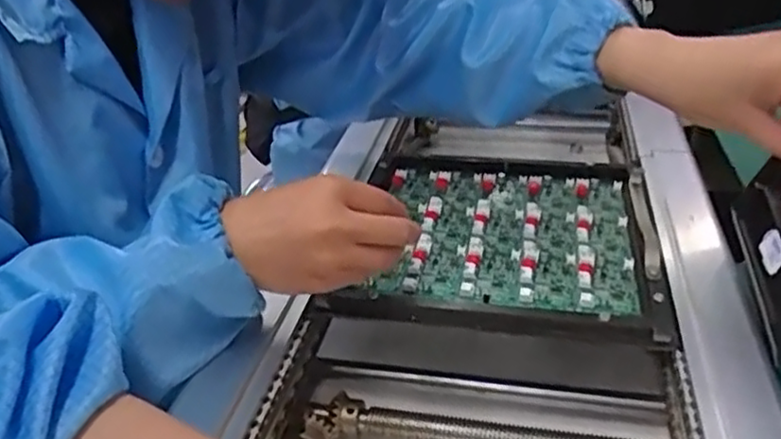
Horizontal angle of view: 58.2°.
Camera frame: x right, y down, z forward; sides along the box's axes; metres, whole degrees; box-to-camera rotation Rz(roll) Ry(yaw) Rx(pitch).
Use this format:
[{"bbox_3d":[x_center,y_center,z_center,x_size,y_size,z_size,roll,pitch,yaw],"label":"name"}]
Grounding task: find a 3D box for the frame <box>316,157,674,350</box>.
[{"bbox_3d":[0.082,0.010,0.520,0.215,0.026,0.201,4,33,13],"label":"frame"}]

